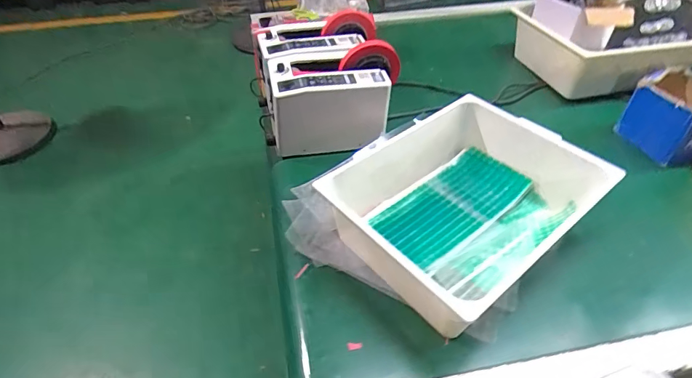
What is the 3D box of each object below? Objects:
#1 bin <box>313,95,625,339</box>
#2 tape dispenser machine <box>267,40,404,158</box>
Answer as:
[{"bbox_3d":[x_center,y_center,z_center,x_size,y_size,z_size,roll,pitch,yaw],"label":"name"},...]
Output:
[{"bbox_3d":[0.182,0.017,0.647,0.362,0.118,0.278,-31,53,-26],"label":"bin"},{"bbox_3d":[-0.020,-0.177,0.812,0.243,0.150,0.132,-6,46,-5],"label":"tape dispenser machine"}]

